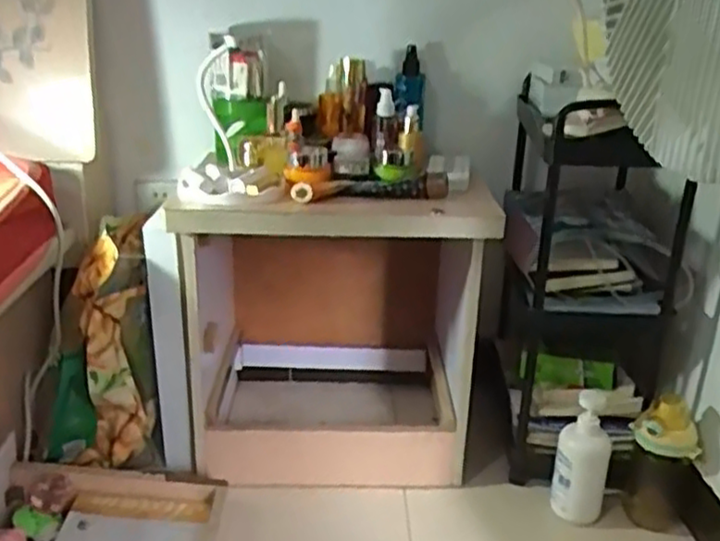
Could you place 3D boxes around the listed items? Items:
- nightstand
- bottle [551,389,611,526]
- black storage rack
[{"bbox_3d":[-0.074,0.077,1.256,0.468,0.517,0.447,1,22,-2],"label":"nightstand"},{"bbox_3d":[0.326,0.276,1.065,0.072,0.185,0.068,10,23,19],"label":"bottle"},{"bbox_3d":[0.359,0.016,1.169,0.271,0.543,0.335,7,22,13],"label":"black storage rack"}]

